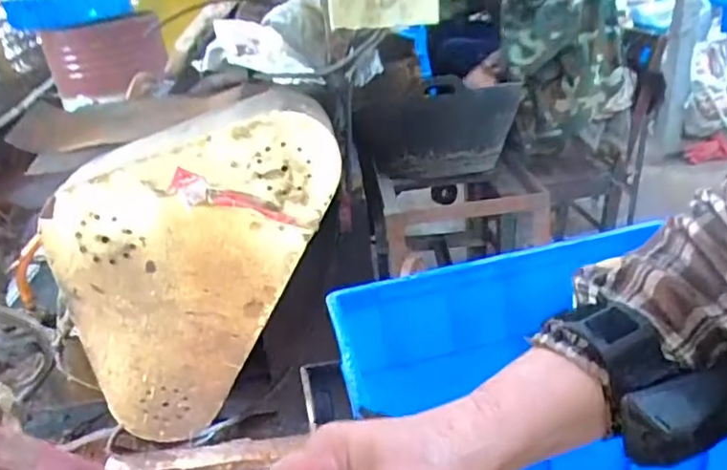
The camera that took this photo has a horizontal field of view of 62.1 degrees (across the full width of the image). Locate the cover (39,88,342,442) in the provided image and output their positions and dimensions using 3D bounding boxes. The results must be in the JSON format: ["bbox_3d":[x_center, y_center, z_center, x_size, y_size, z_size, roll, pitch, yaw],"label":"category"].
[{"bbox_3d":[-0.322,0.108,1.259,0.583,0.696,0.100,-8,23,-5],"label":"cover"}]

